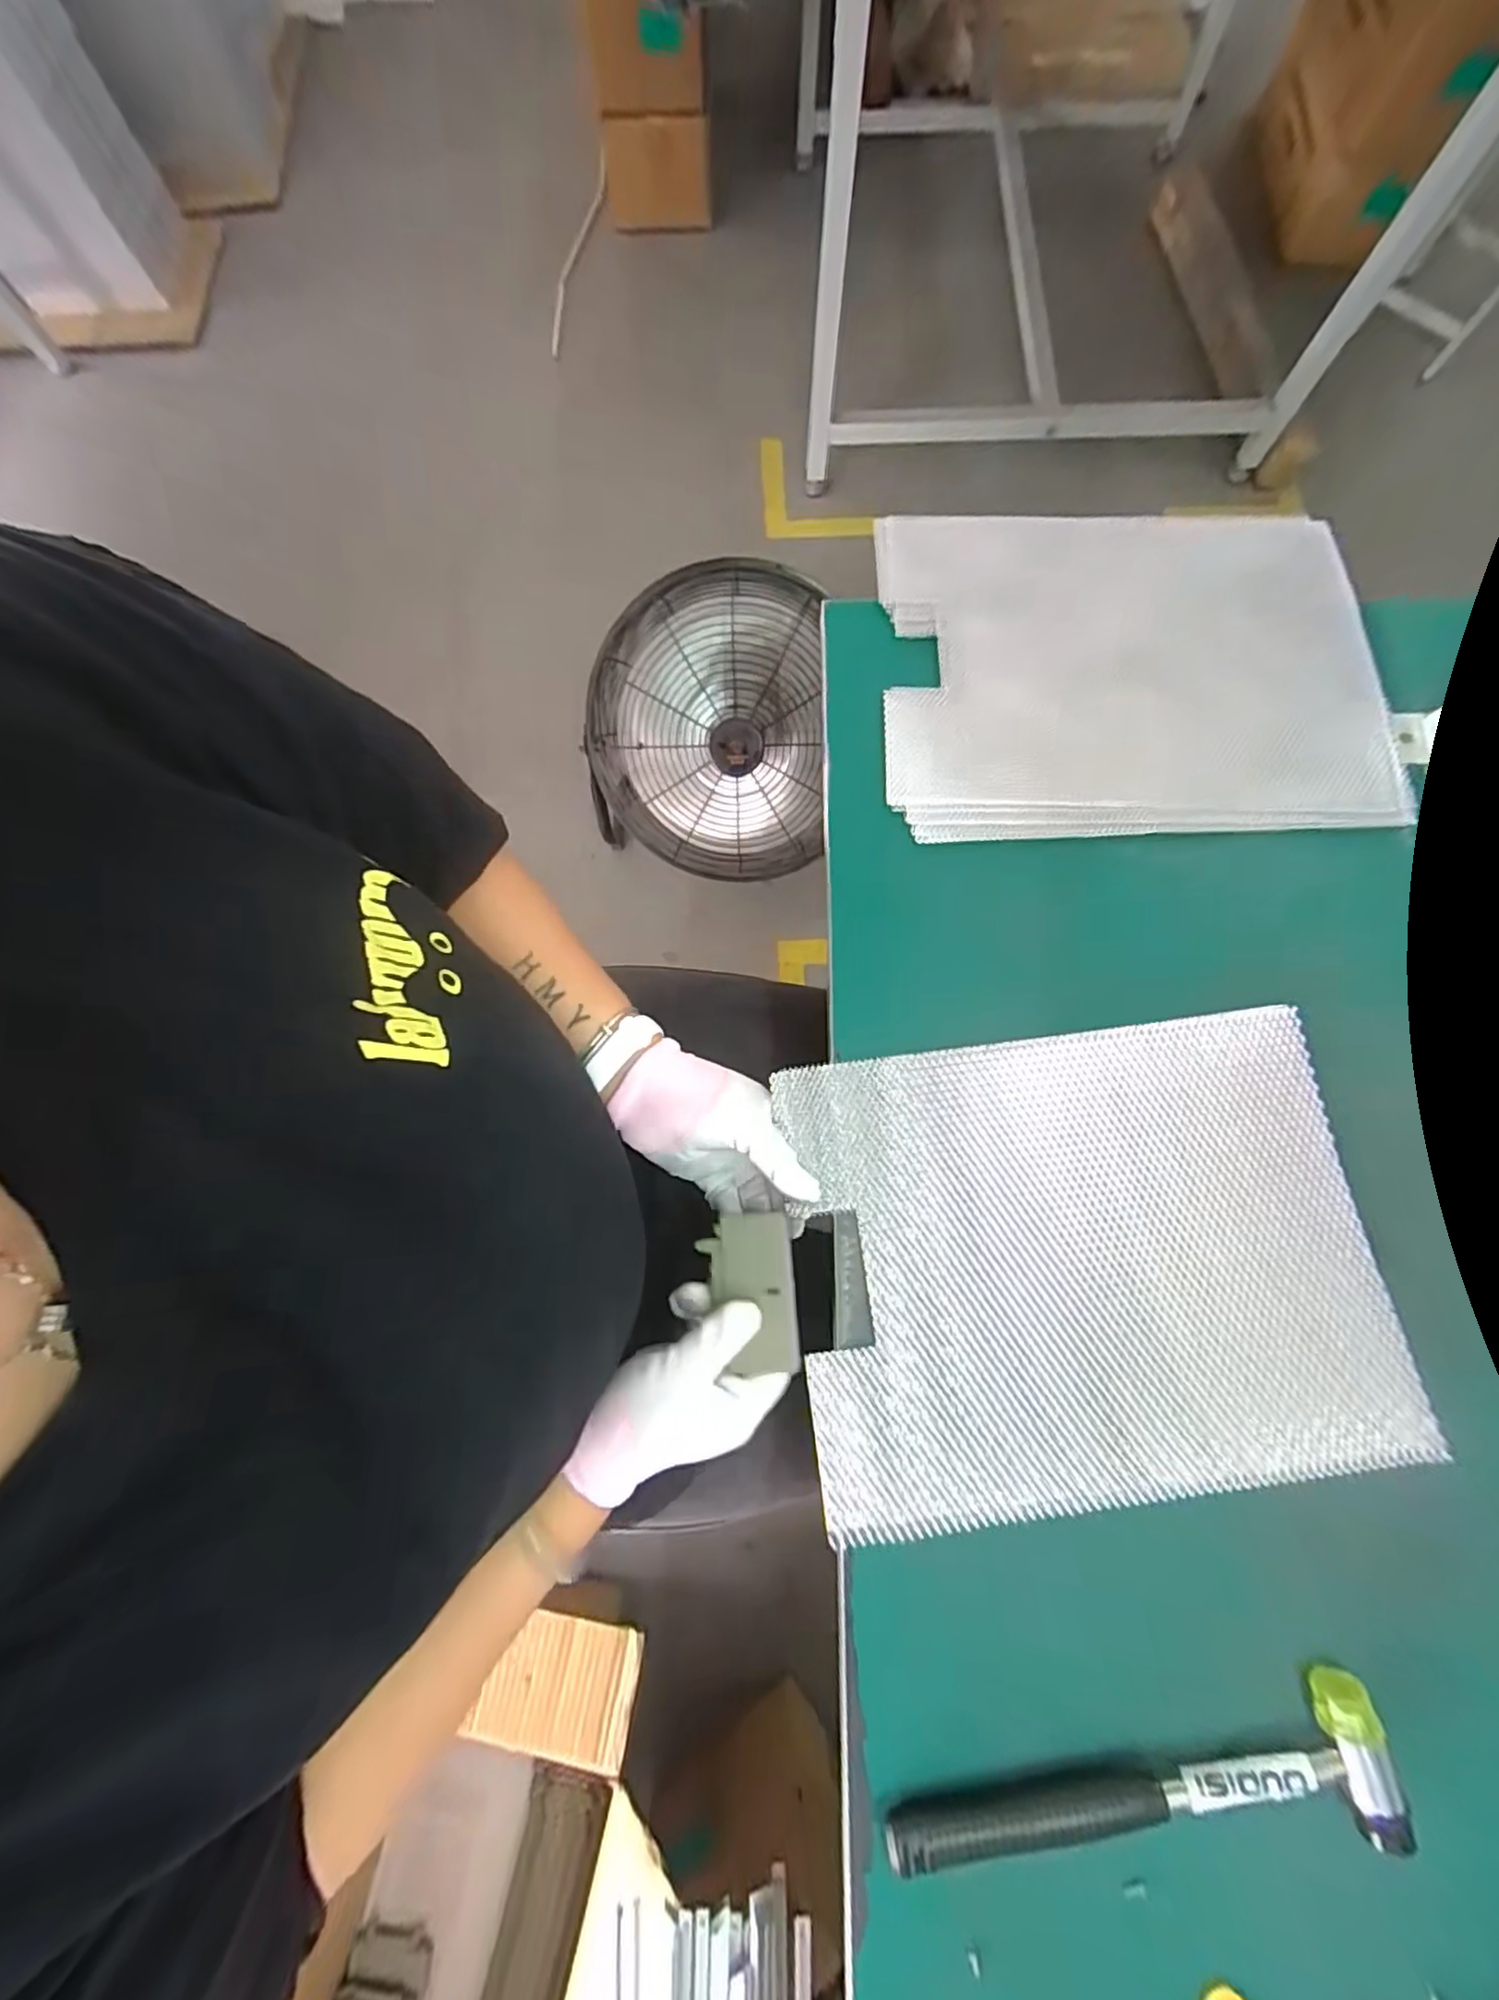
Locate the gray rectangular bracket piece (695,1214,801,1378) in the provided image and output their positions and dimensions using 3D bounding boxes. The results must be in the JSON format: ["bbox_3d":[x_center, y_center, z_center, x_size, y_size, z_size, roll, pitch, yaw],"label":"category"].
[{"bbox_3d":[0.000,0.172,0.389,0.052,0.014,0.081,-5,76,0],"label":"gray rectangular bracket piece"}]

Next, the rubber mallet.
[{"bbox_3d":[0.187,0.384,0.316,0.238,0.022,0.055,-10,76,-2],"label":"rubber mallet"}]

